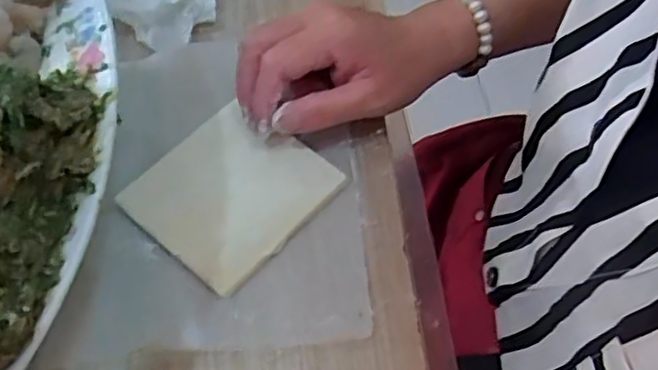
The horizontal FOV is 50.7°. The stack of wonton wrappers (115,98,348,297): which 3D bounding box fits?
[{"bbox_3d":[-0.058,0.002,0.405,0.095,0.008,0.097,36,68,22],"label":"stack of wonton wrappers"}]

